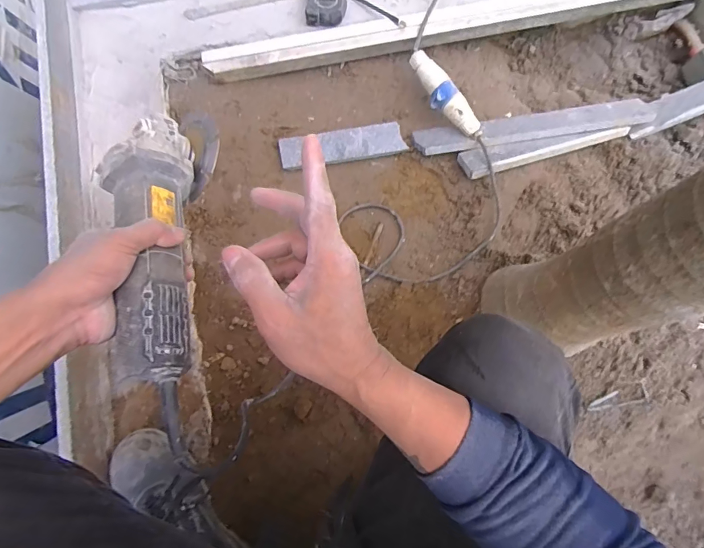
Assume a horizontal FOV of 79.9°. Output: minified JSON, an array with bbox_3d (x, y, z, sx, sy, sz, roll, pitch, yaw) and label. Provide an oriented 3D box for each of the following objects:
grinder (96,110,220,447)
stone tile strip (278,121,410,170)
[{"bbox_3d":[-0.172,-0.035,0.377,0.083,0.070,0.326,-6,65,-3],"label":"grinder"},{"bbox_3d":[-0.019,-0.263,0.860,0.253,0.009,0.065,-12,91,-5],"label":"stone tile strip"}]

